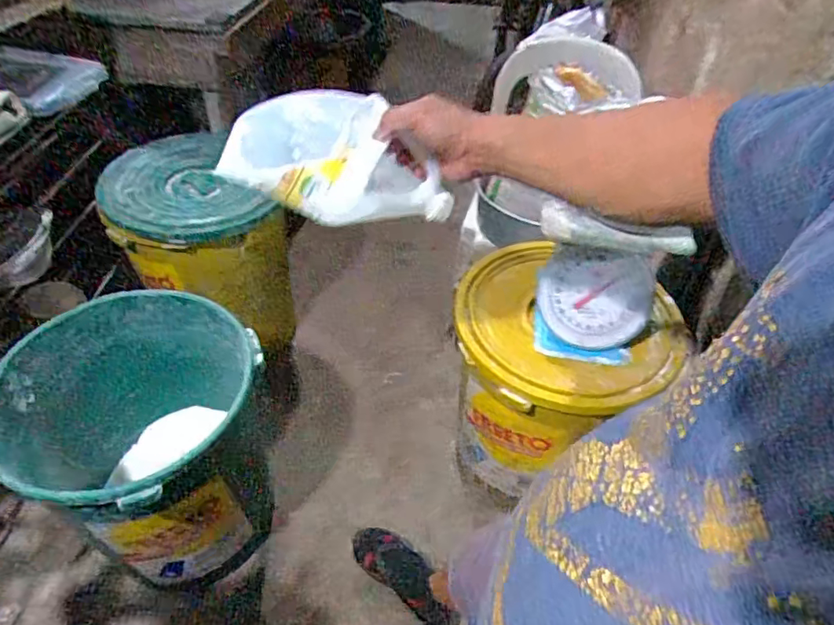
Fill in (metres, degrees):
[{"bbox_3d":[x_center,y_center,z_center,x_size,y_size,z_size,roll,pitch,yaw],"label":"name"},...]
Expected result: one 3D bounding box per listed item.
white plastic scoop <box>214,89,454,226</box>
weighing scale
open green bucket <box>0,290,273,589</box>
[{"bbox_3d":[-0.087,-0.164,0.606,0.244,0.116,0.131,5,45,2],"label":"white plastic scoop"},{"bbox_3d":[0.319,-0.014,0.997,0.216,0.153,0.158,20,47,16],"label":"weighing scale"},{"bbox_3d":[-0.511,0.260,1.074,0.440,0.443,0.402,2,45,-2],"label":"open green bucket"}]

